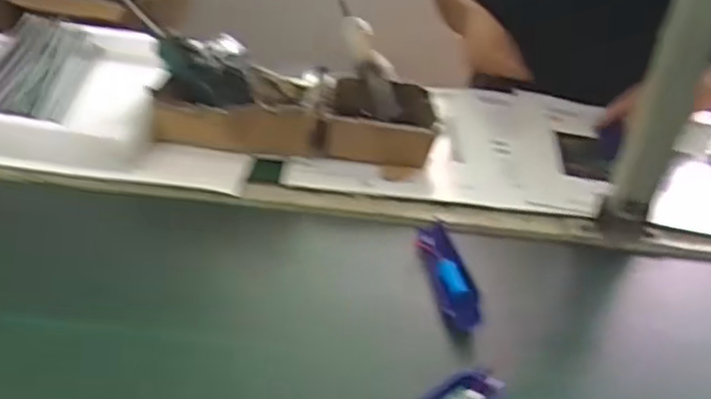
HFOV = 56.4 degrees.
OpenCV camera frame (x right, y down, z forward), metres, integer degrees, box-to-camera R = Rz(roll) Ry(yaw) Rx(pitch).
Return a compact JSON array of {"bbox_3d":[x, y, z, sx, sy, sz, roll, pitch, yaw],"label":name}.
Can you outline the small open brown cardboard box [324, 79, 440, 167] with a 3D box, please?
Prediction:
[{"bbox_3d":[0.035,-0.108,0.917,0.152,0.062,0.154,8,32,0],"label":"small open brown cardboard box"}]

